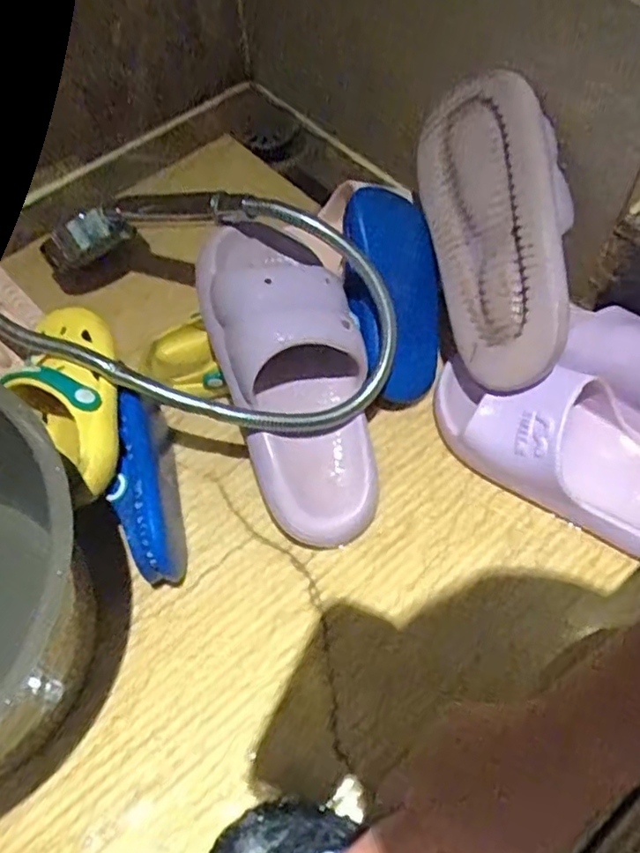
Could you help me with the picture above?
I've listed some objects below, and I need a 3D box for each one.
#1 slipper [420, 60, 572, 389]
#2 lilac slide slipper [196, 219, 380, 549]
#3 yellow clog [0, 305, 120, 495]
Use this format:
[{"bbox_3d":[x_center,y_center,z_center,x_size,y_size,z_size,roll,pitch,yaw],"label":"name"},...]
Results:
[{"bbox_3d":[0.152,-0.156,0.553,0.078,0.115,0.256,1,78,-44],"label":"slipper"},{"bbox_3d":[-0.018,-0.041,0.516,0.105,0.073,0.260,-17,87,-6],"label":"lilac slide slipper"},{"bbox_3d":[-0.186,-0.021,0.501,0.077,0.055,0.171,-15,60,-7],"label":"yellow clog"}]

